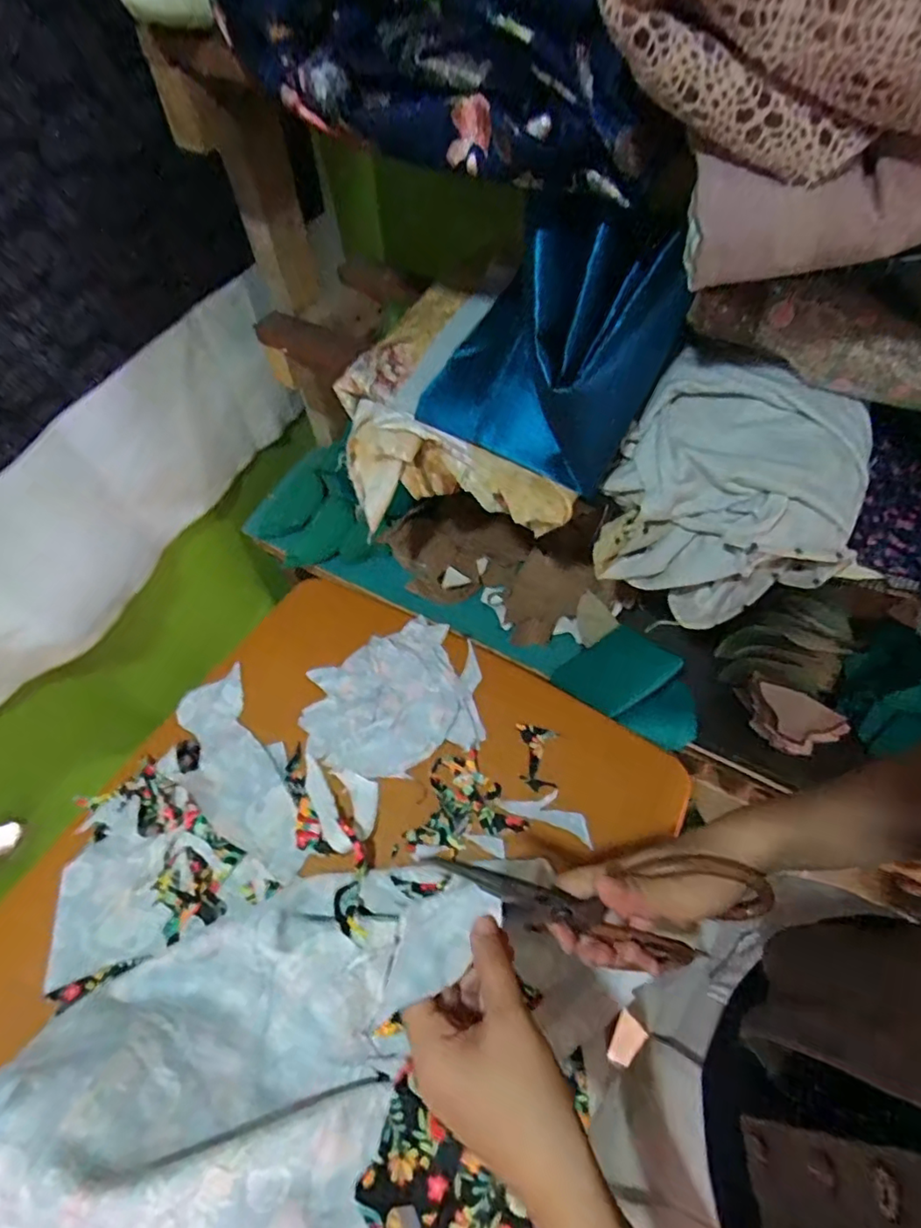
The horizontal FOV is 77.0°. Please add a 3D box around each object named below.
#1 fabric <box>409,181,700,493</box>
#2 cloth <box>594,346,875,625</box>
[{"bbox_3d":[0.067,-0.218,0.463,0.185,0.185,0.104,24,62,15],"label":"fabric"},{"bbox_3d":[0.225,-0.096,0.488,0.188,0.161,0.131,25,63,15],"label":"cloth"}]

